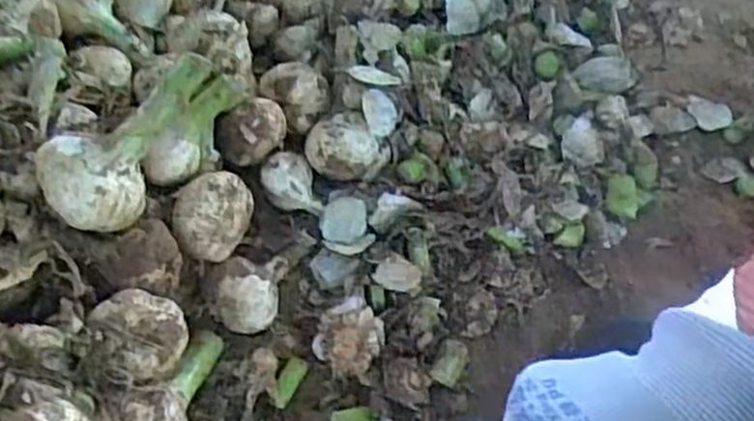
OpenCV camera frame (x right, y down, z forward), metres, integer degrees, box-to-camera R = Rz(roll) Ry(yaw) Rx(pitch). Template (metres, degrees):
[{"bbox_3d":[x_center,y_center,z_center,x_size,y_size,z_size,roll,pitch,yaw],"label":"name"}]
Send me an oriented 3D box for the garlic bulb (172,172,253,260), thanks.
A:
[{"bbox_3d":[-0.101,0.005,0.481,0.050,0.048,0.046,-9,60,-13],"label":"garlic bulb"}]

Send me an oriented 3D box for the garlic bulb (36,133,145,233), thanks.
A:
[{"bbox_3d":[-0.156,-0.012,0.426,0.048,0.052,0.049,3,58,-6],"label":"garlic bulb"}]

